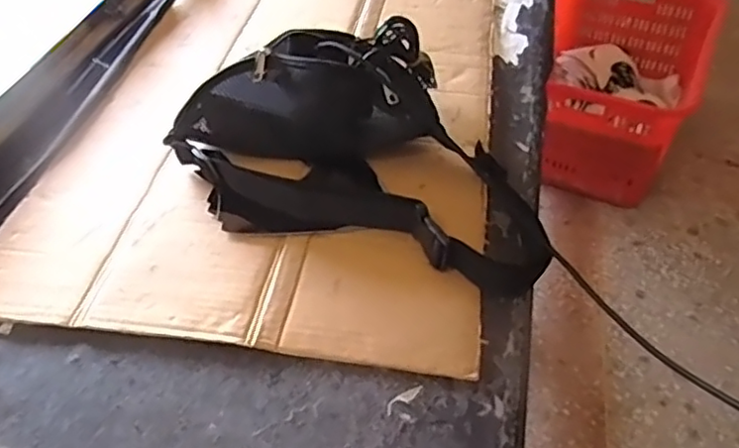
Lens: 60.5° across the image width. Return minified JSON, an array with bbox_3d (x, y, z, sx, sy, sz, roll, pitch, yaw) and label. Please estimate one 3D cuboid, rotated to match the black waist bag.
[{"bbox_3d":[-0.004,-0.089,0.638,0.388,0.134,0.205,16,48,19],"label":"black waist bag"}]

